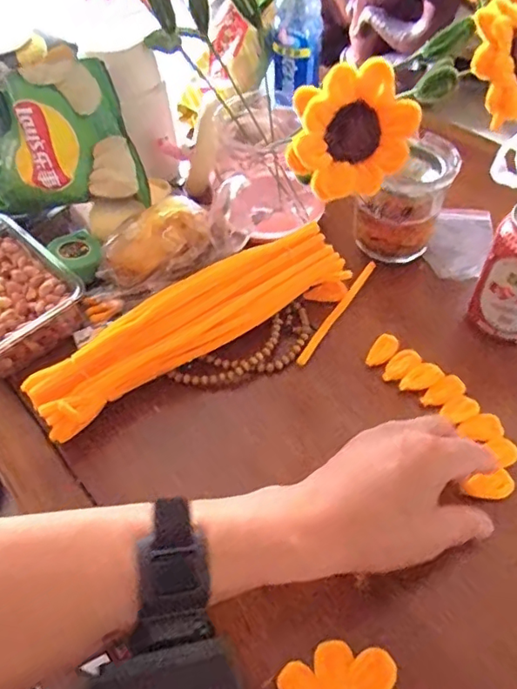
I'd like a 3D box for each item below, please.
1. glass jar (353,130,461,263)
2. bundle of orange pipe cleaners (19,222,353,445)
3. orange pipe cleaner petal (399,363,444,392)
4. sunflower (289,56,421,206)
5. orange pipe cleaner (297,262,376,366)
[{"bbox_3d":[0.143,-0.141,0.544,0.083,0.106,0.083,-1,51,1],"label":"glass jar"},{"bbox_3d":[-0.054,-0.021,0.476,0.297,0.048,0.060,-30,56,-21],"label":"bundle of orange pipe cleaners"},{"bbox_3d":[0.138,0.028,0.456,0.040,0.004,0.022,-31,56,-21],"label":"orange pipe cleaner petal"},{"bbox_3d":[0.056,-0.127,0.324,0.075,0.070,0.024,-33,26,2],"label":"sunflower"},{"bbox_3d":[0.077,-0.033,0.513,0.009,0.004,0.147,27,56,22],"label":"orange pipe cleaner"}]

